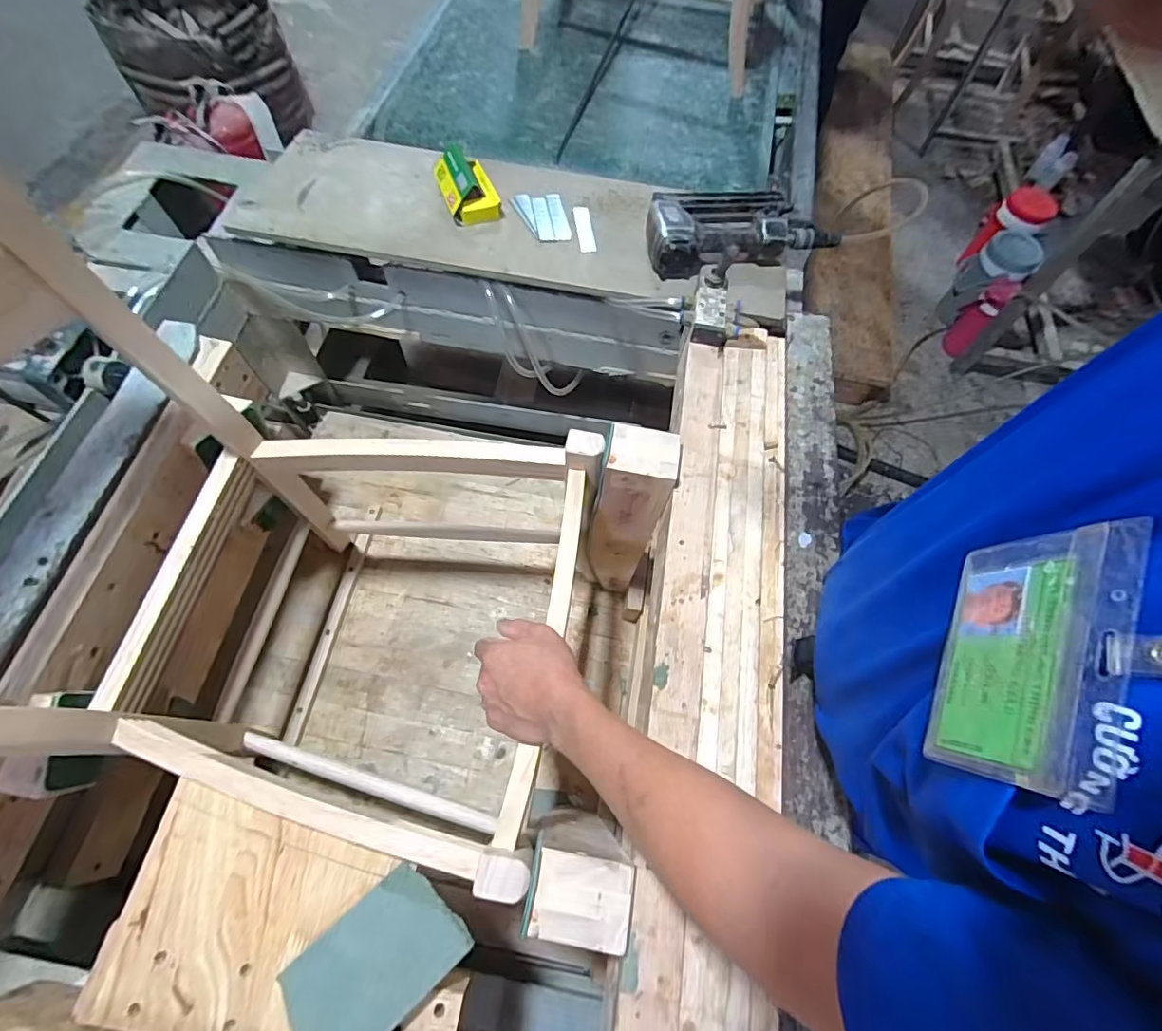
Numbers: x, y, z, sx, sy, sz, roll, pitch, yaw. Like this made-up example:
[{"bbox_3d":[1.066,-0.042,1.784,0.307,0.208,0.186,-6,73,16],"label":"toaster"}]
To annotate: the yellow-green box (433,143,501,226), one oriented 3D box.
[{"bbox_3d":[-0.176,-0.512,0.817,0.078,0.054,0.130,-17,67,-10],"label":"yellow-green box"}]

